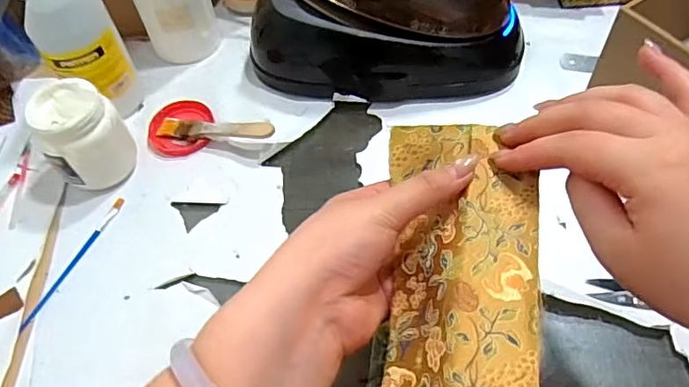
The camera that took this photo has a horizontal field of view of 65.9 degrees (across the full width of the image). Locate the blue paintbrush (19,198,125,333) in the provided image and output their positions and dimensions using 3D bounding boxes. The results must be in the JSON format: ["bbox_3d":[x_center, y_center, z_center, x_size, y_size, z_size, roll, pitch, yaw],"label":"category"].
[{"bbox_3d":[-0.251,0.063,0.497,0.010,0.004,0.143,18,59,16],"label":"blue paintbrush"}]

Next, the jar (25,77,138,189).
[{"bbox_3d":[-0.256,-0.058,0.523,0.077,0.087,0.079,-33,60,-17],"label":"jar"}]

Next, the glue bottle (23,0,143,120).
[{"bbox_3d":[-0.268,-0.151,0.537,0.065,0.169,0.075,4,57,7],"label":"glue bottle"}]

